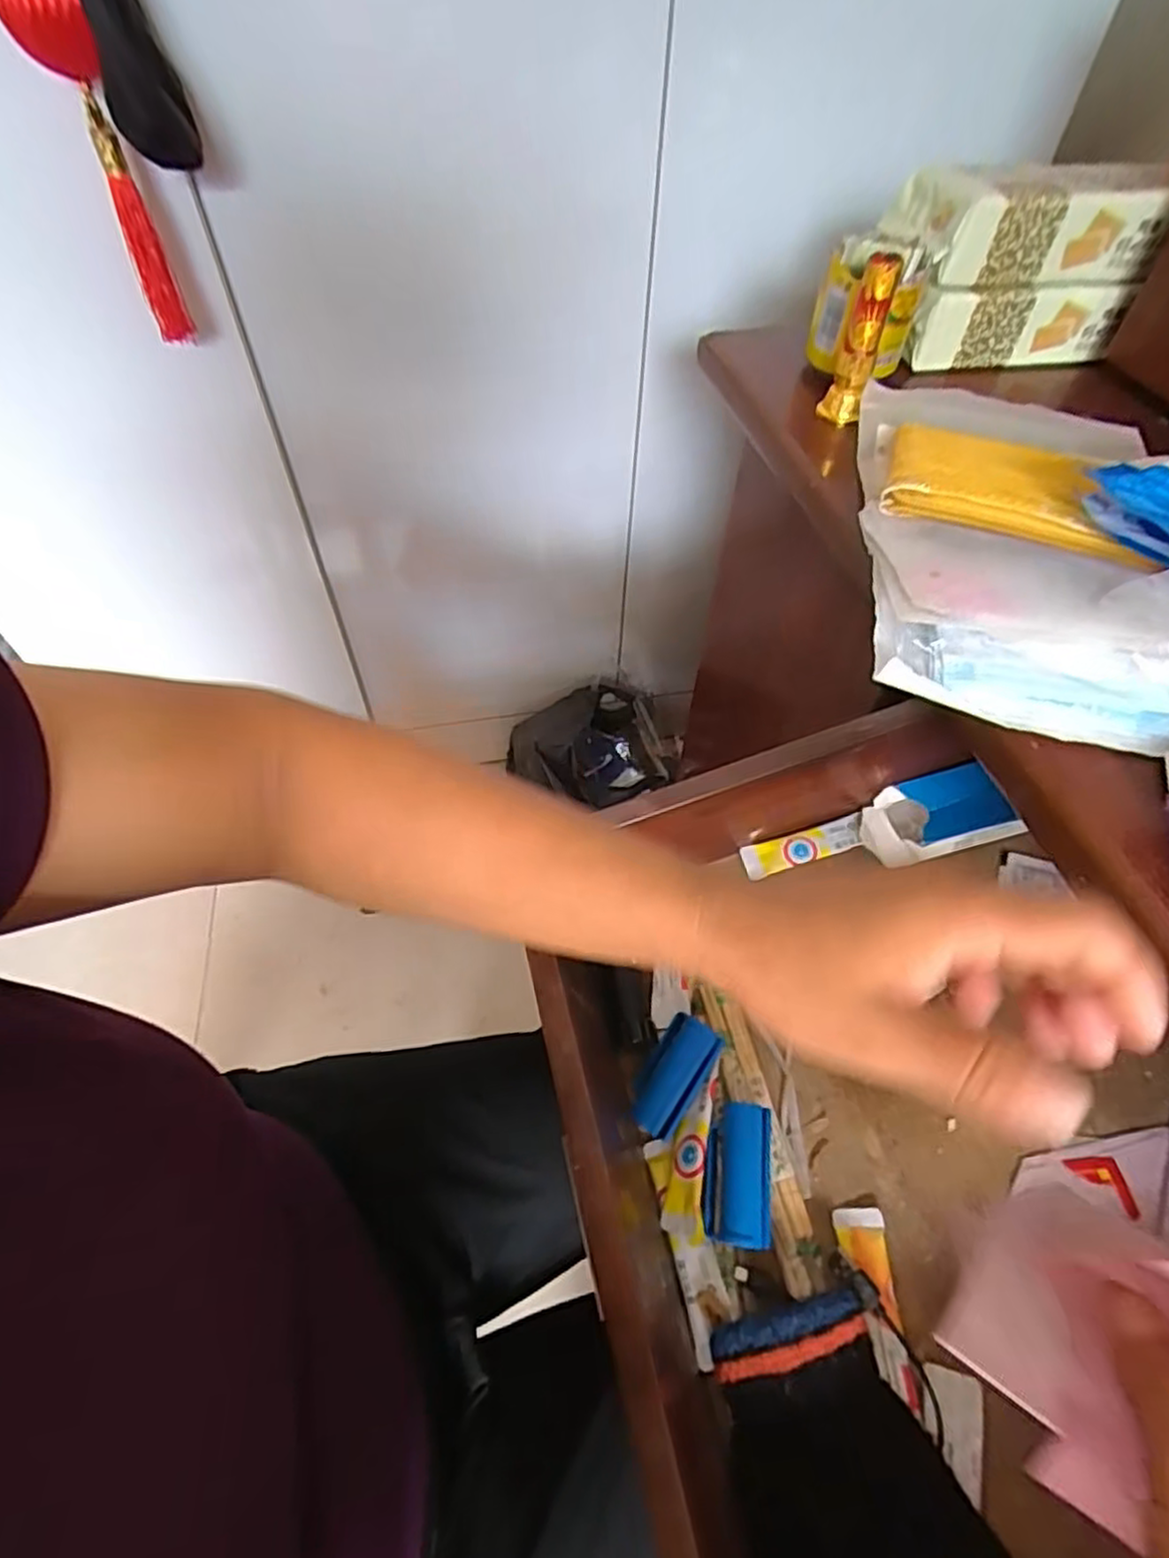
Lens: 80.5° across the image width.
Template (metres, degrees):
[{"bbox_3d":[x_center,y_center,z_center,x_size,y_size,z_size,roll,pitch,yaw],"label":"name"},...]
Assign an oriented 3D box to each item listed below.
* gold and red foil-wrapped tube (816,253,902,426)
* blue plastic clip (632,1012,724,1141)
[{"bbox_3d":[0.172,-0.275,0.429,0.024,0.084,0.023,14,54,9],"label":"gold and red foil-wrapped tube"},{"bbox_3d":[0.051,0.170,0.396,0.031,0.016,0.065,29,74,19],"label":"blue plastic clip"}]

